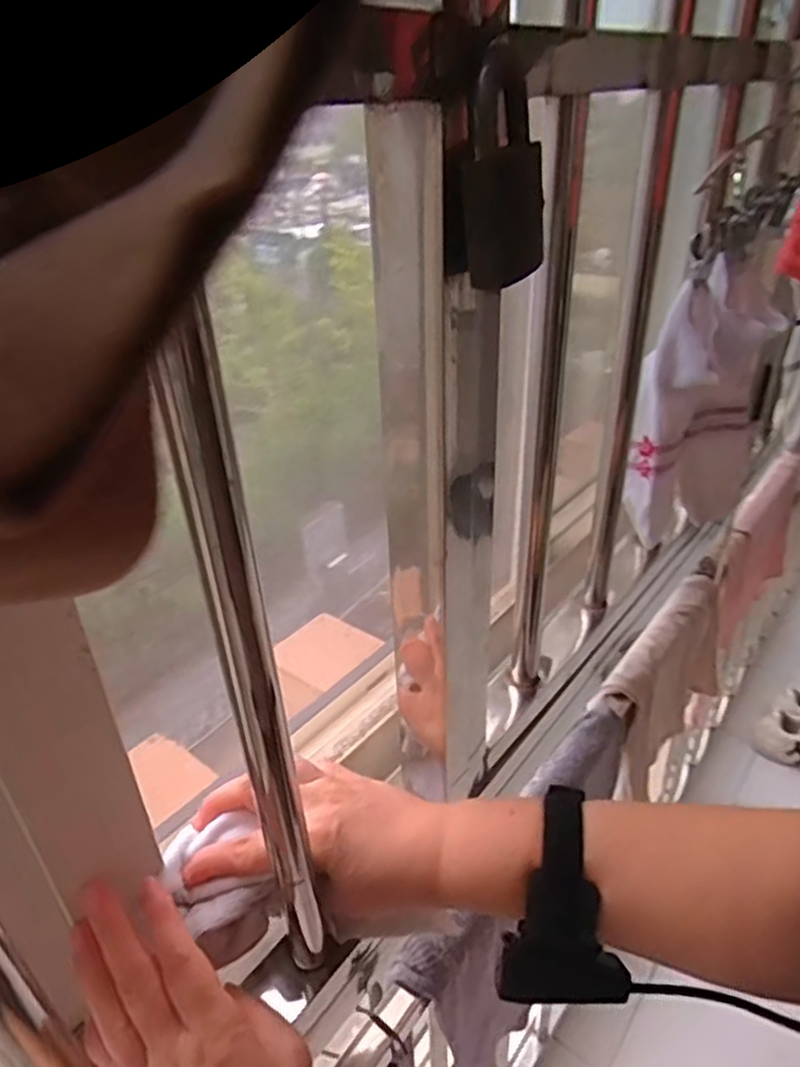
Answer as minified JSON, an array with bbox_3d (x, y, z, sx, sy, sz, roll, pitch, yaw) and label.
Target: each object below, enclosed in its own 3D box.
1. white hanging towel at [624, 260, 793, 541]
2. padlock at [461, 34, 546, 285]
[{"bbox_3d":[0.265,-0.108,0.596,0.077,0.230,0.125,22,39,33],"label":"white hanging towel"},{"bbox_3d":[0.041,-0.136,0.258,0.020,0.074,0.047,12,35,21],"label":"padlock"}]

